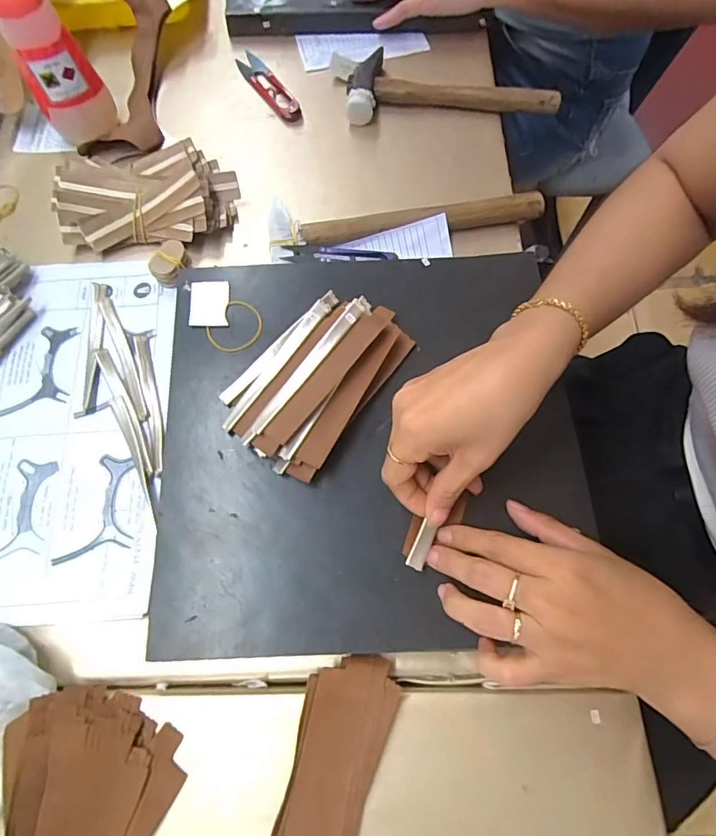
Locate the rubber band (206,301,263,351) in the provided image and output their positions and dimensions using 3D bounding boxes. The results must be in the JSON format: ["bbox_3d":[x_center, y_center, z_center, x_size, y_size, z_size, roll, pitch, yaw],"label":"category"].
[{"bbox_3d":[-0.097,-0.073,0.370,0.039,0.004,0.044,36,82,13],"label":"rubber band"}]

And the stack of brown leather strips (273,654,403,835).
[{"bbox_3d":[-0.017,0.216,0.278,0.053,0.019,0.133,17,70,5],"label":"stack of brown leather strips"}]

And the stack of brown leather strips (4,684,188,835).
[{"bbox_3d":[-0.169,0.236,0.262,0.098,0.034,0.129,20,71,7],"label":"stack of brown leather strips"}]

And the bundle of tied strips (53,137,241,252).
[{"bbox_3d":[-0.191,-0.205,0.420,0.154,0.043,0.088,-3,70,-2],"label":"bundle of tied strips"}]

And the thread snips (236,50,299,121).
[{"bbox_3d":[-0.098,-0.361,0.498,0.027,0.007,0.113,-30,73,-11],"label":"thread snips"}]

